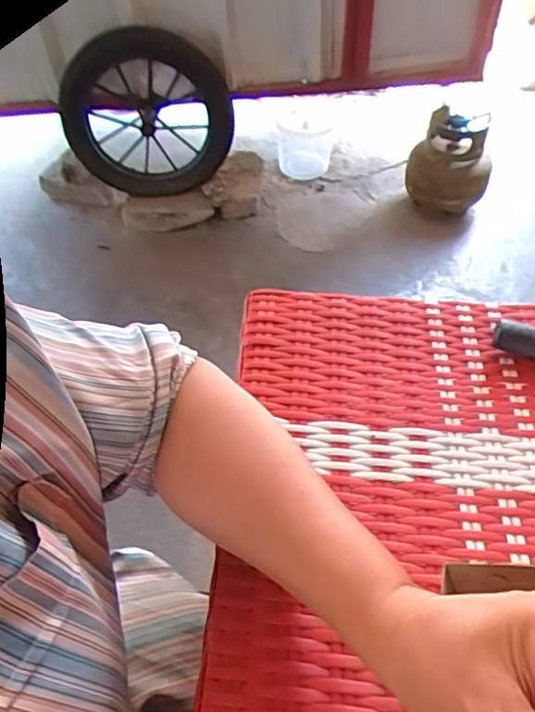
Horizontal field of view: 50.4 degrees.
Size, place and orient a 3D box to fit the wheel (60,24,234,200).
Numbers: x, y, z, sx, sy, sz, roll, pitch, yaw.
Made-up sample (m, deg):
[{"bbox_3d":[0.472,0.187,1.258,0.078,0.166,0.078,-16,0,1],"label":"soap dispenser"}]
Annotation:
[{"bbox_3d":[-0.333,-0.620,1.463,0.458,0.453,0.099,0,54,11],"label":"wheel"}]

